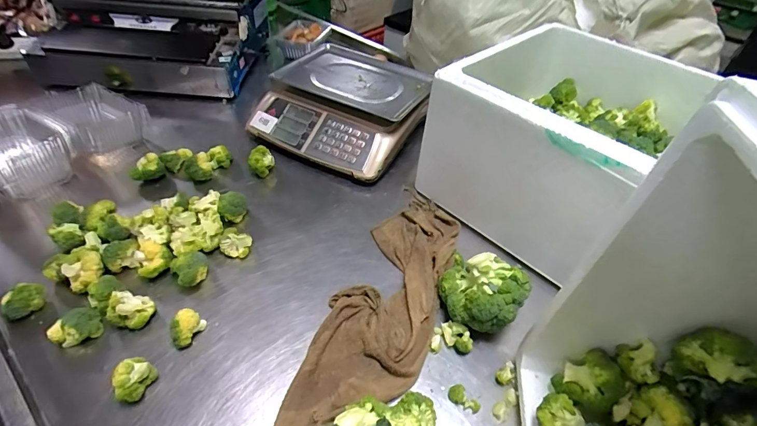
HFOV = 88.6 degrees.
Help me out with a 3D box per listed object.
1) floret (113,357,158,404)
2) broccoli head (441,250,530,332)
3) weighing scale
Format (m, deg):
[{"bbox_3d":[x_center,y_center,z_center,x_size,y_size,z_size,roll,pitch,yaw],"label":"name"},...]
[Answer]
[{"bbox_3d":[-0.302,0.206,0.479,0.036,0.038,0.049,13,46,7],"label":"floret"},{"bbox_3d":[0.150,0.114,0.582,0.126,0.092,0.110,32,51,23],"label":"broccoli head"},{"bbox_3d":[-0.075,-0.252,0.920,0.346,0.107,0.354,22,48,16],"label":"weighing scale"}]

